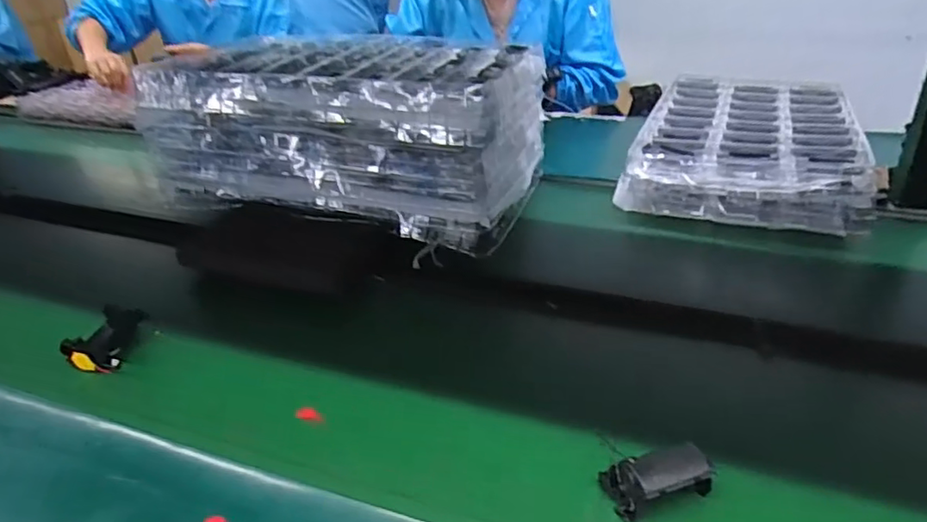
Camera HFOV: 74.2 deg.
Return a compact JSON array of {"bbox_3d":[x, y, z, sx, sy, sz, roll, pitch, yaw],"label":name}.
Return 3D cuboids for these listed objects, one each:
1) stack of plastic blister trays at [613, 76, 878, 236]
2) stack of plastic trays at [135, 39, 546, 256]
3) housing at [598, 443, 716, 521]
[{"bbox_3d":[0.441,-0.199,0.981,0.308,0.084,0.455,10,34,19],"label":"stack of plastic blister trays"},{"bbox_3d":[-0.166,-0.194,0.882,0.524,0.187,0.285,6,33,14],"label":"stack of plastic trays"},{"bbox_3d":[0.145,0.161,0.459,0.077,0.037,0.048,-10,33,-12],"label":"housing"}]

